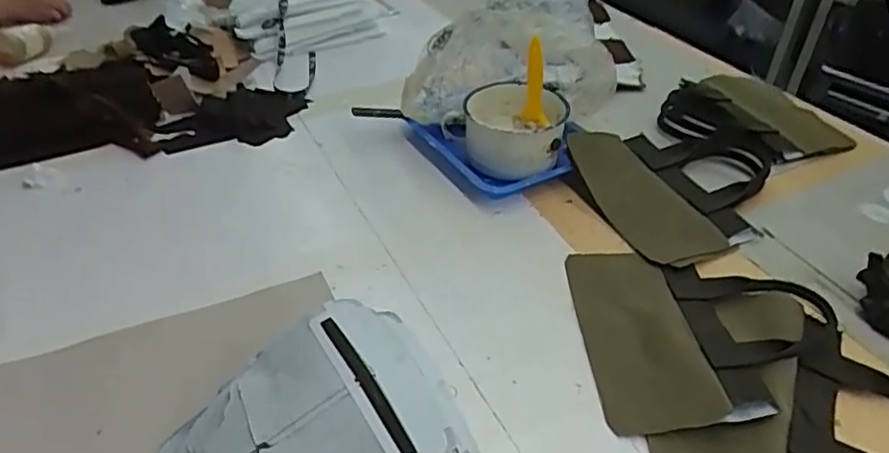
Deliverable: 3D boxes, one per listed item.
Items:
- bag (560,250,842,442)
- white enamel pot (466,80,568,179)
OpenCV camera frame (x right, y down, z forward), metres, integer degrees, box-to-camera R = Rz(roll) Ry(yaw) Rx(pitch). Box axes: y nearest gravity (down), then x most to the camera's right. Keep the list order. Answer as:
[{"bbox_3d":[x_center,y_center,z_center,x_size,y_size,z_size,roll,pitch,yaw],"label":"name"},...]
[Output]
[{"bbox_3d":[0.279,0.107,0.681,0.255,0.033,0.247,-3,39,-1],"label":"bag"},{"bbox_3d":[0.104,-0.148,0.920,0.146,0.076,0.162,2,38,2],"label":"white enamel pot"}]

